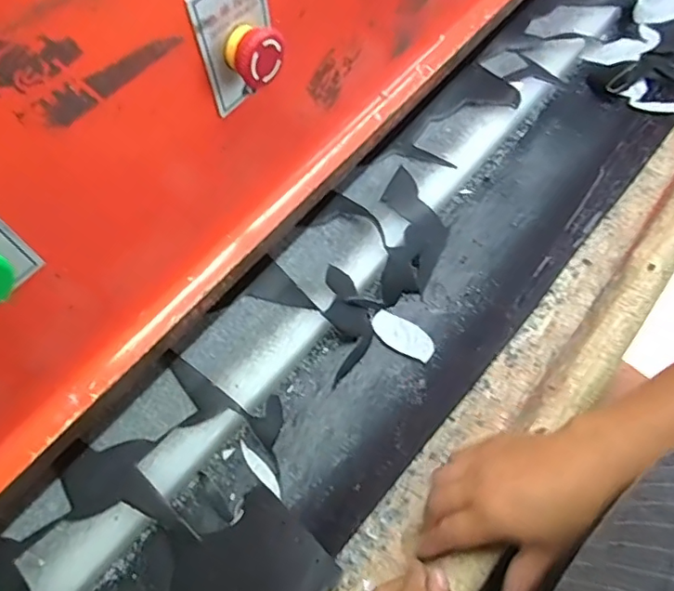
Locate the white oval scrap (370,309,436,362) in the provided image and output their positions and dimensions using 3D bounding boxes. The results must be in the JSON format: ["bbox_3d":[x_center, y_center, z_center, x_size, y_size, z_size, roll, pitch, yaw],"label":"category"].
[{"bbox_3d":[0.066,0.040,0.532,0.068,0.004,0.031,30,72,20],"label":"white oval scrap"}]

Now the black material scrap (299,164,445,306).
[{"bbox_3d":[0.058,-0.070,0.566,0.129,0.046,0.124,40,69,21],"label":"black material scrap"}]

